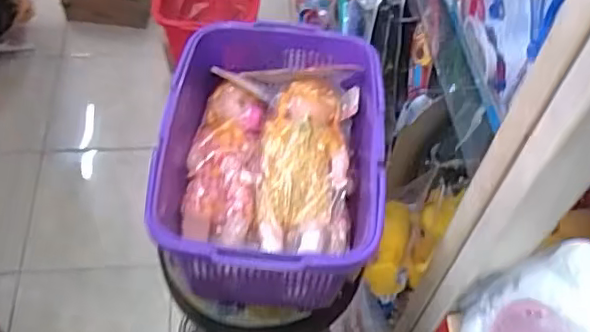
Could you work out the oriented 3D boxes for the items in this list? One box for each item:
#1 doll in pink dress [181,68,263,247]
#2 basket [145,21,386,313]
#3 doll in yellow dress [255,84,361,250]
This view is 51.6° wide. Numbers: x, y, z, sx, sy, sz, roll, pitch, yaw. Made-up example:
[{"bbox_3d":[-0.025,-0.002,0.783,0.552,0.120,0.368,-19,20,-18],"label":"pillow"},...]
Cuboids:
[{"bbox_3d":[-0.104,-0.010,0.883,0.101,0.059,0.250,2,55,-2],"label":"doll in pink dress"},{"bbox_3d":[-0.037,0.004,0.885,0.299,0.215,0.389,5,55,1],"label":"basket"},{"bbox_3d":[0.017,-0.006,0.885,0.133,0.061,0.270,5,55,1],"label":"doll in yellow dress"}]

